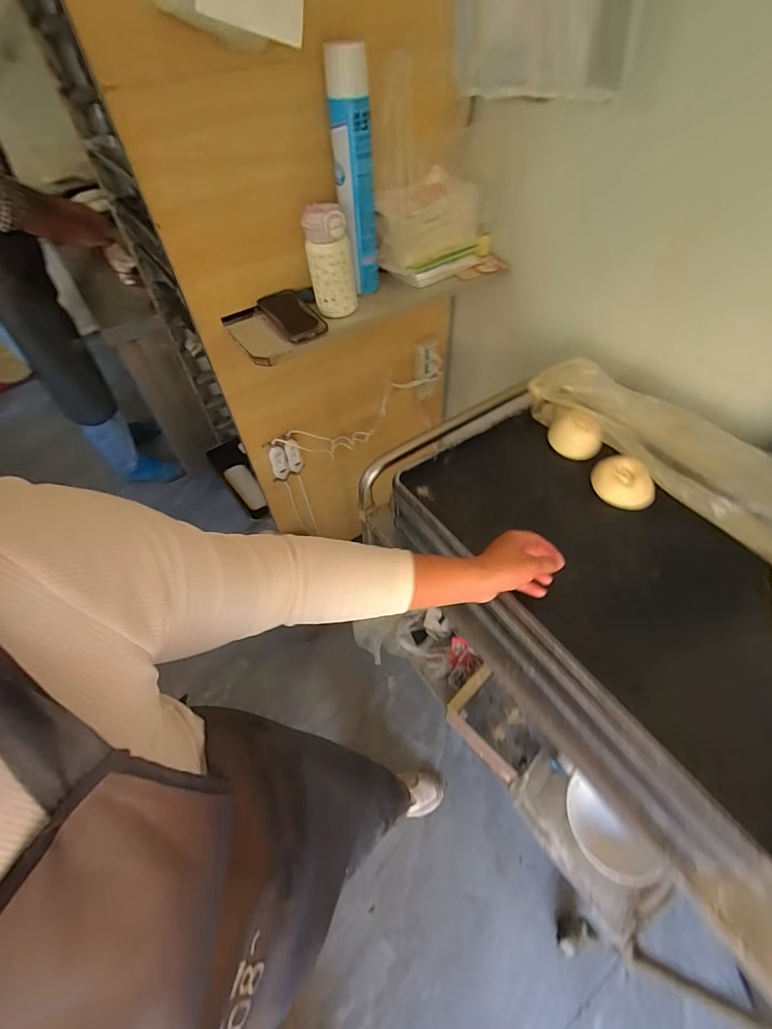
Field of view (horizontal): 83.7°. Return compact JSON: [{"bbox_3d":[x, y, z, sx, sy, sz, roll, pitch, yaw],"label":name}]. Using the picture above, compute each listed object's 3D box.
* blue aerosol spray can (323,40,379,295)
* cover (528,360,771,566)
[{"bbox_3d":[-0.051,-0.553,0.735,0.073,0.326,0.062,-3,53,0],"label":"blue aerosol spray can"},{"bbox_3d":[0.455,-0.054,0.617,0.190,0.037,0.556,-32,60,1],"label":"cover"}]

